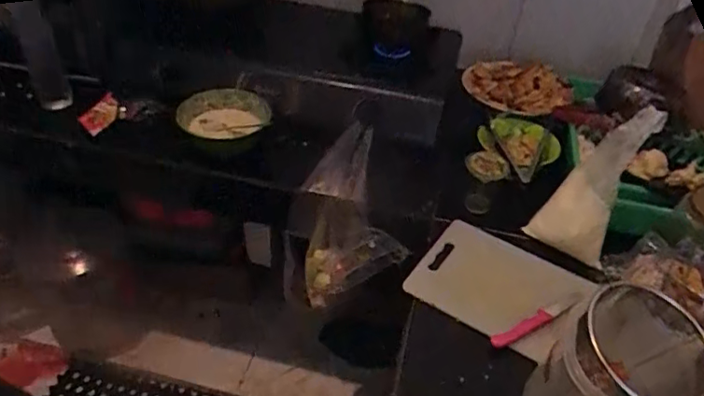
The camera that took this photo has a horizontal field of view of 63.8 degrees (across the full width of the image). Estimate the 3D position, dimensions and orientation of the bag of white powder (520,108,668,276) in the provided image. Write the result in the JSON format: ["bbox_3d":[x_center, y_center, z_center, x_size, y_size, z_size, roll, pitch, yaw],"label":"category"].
[{"bbox_3d":[0.387,-0.026,0.891,0.083,0.263,0.106,-4,37,-42],"label":"bag of white powder"}]

